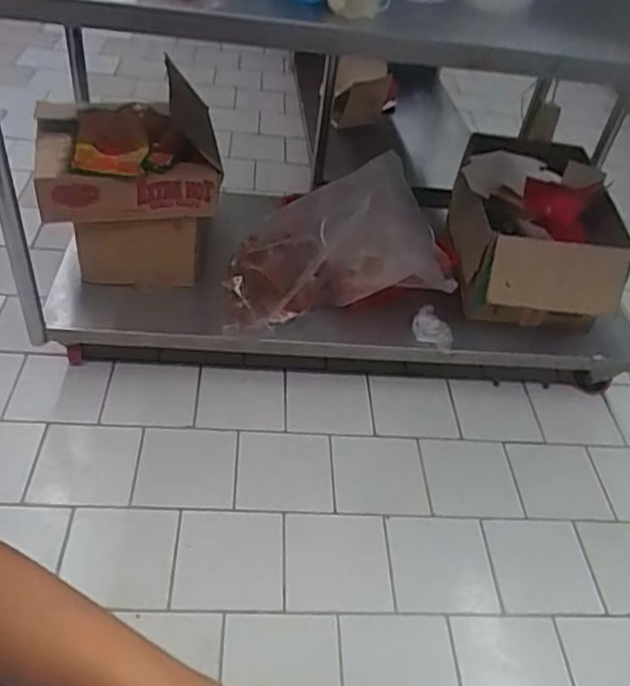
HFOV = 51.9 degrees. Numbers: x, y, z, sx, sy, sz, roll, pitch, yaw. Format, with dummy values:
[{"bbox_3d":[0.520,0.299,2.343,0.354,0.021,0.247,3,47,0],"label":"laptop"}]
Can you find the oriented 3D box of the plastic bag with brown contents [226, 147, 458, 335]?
[{"bbox_3d":[0.042,-0.208,1.290,0.426,0.342,0.202,3,44,-7],"label":"plastic bag with brown contents"}]

